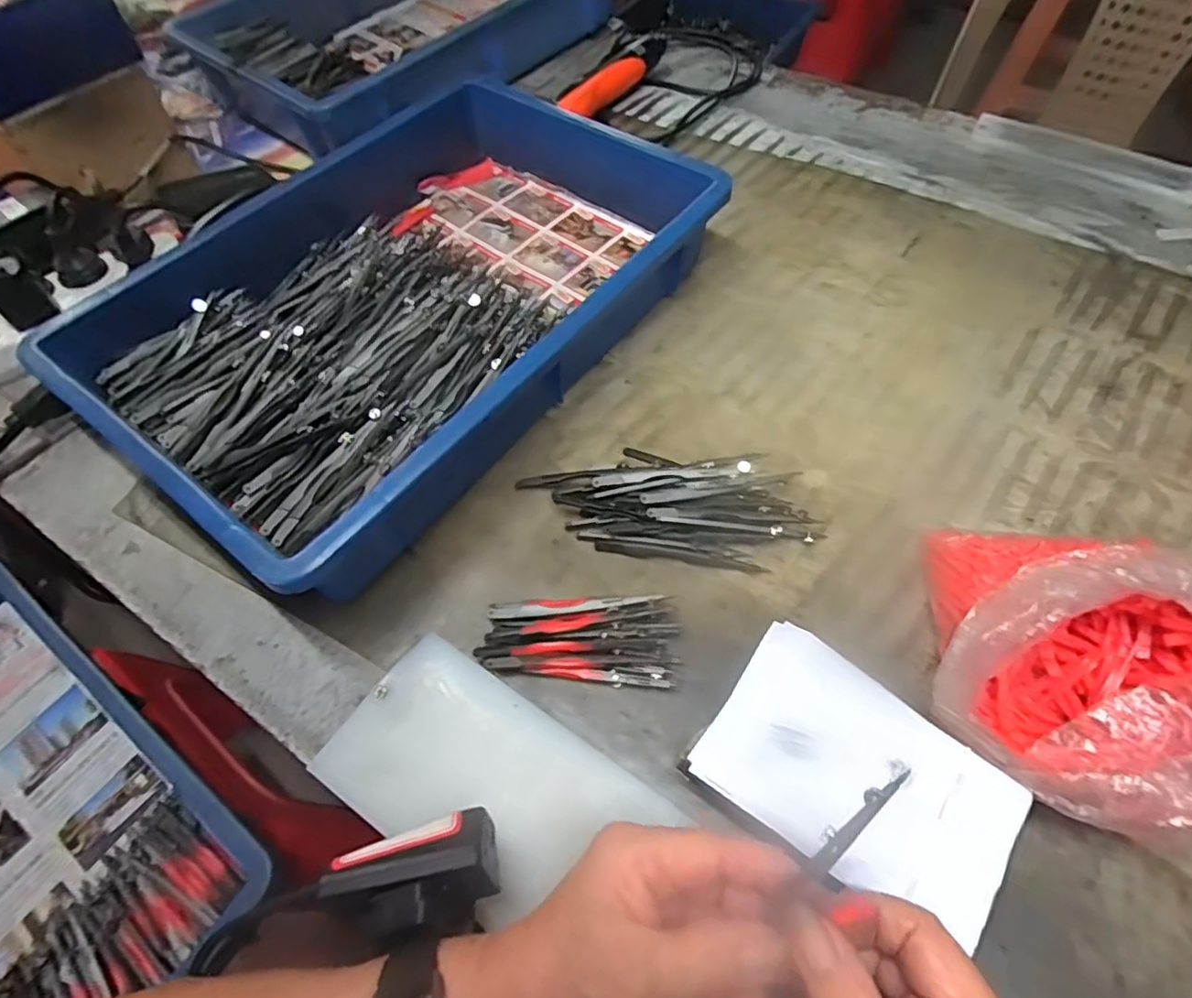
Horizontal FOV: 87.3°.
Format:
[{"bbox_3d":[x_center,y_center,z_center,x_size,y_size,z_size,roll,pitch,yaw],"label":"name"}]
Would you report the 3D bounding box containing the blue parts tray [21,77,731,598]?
[{"bbox_3d":[-0.135,-0.149,0.469,0.284,0.077,0.415,32,65,21],"label":"blue parts tray"}]

